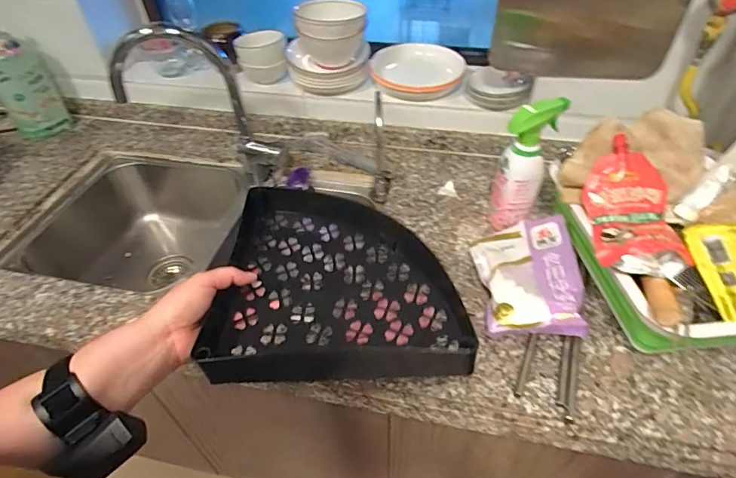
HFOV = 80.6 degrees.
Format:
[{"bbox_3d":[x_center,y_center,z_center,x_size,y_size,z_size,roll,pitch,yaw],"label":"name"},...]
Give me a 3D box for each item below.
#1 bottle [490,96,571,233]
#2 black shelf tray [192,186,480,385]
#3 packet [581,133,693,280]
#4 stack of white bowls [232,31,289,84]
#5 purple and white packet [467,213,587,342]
[{"bbox_3d":[0.254,-0.110,0.718,0.074,0.231,0.093,16,48,16],"label":"bottle"},{"bbox_3d":[-0.041,0.035,0.492,0.261,0.054,0.271,-4,46,-2],"label":"black shelf tray"},{"bbox_3d":[0.358,-0.041,0.590,0.106,0.070,0.198,3,59,5],"label":"packet"},{"bbox_3d":[-0.236,-0.399,0.975,0.112,0.108,0.092,-7,46,-5],"label":"stack of white bowls"},{"bbox_3d":[0.244,0.056,0.667,0.143,0.063,0.204,1,46,3],"label":"purple and white packet"}]

